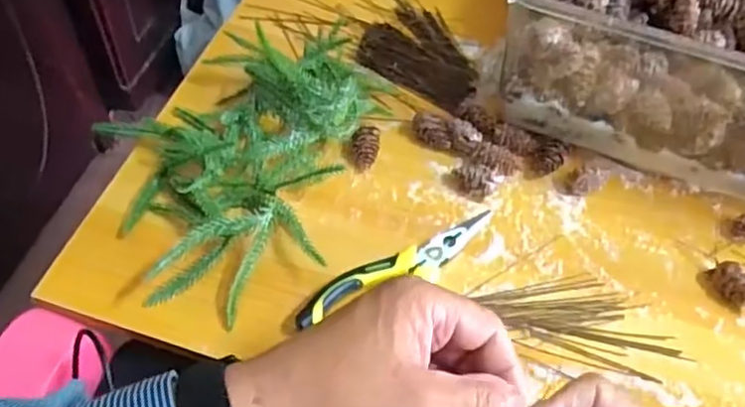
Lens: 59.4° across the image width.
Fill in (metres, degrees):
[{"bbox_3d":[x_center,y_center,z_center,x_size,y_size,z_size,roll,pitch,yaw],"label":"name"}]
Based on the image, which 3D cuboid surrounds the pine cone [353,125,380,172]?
[{"bbox_3d":[-0.005,-0.043,0.504,0.021,0.023,0.029,9,53,2],"label":"pine cone"}]

